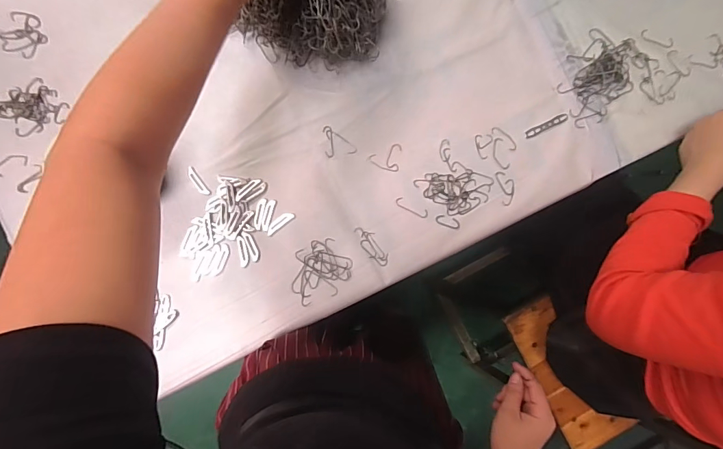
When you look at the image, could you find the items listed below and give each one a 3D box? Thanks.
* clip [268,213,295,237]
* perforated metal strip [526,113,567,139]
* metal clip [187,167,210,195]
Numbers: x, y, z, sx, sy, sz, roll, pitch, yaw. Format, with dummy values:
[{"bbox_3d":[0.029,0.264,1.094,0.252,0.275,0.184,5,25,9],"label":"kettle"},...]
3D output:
[{"bbox_3d":[-0.104,-0.002,0.490,0.041,0.004,0.012,-38,88,-6],"label":"clip"},{"bbox_3d":[0.254,-0.136,0.526,0.063,0.004,0.011,-25,87,-5],"label":"perforated metal strip"},{"bbox_3d":[-0.206,-0.054,0.483,0.011,0.004,0.040,-34,88,-6],"label":"metal clip"}]

